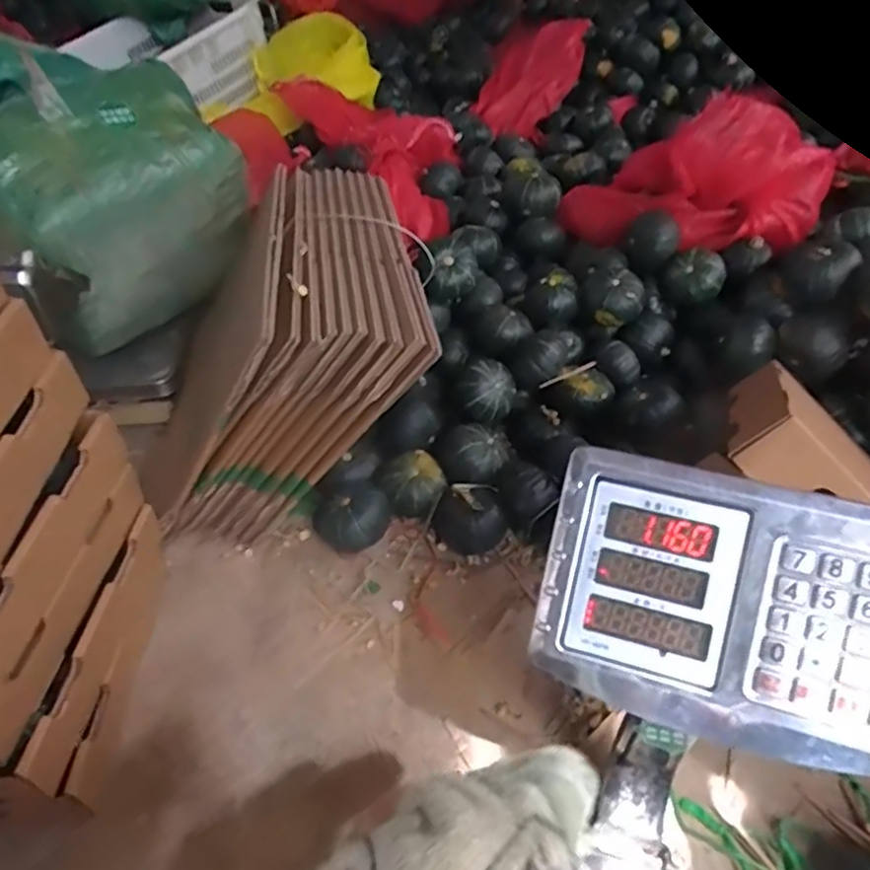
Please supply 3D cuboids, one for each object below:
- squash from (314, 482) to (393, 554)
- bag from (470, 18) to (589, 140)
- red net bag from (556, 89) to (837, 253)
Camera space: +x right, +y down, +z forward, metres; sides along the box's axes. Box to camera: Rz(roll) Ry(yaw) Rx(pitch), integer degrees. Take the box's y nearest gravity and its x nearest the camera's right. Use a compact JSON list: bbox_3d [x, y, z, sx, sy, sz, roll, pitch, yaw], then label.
[{"bbox_3d":[-0.112,0.111,0.875,0.092,0.070,0.084,0,43,0],"label":"squash"},{"bbox_3d":[0.246,-0.911,1.626,0.214,0.106,0.391,14,72,41],"label":"bag"},{"bbox_3d":[0.433,-0.440,1.107,0.417,0.227,0.173,11,40,45],"label":"red net bag"}]

